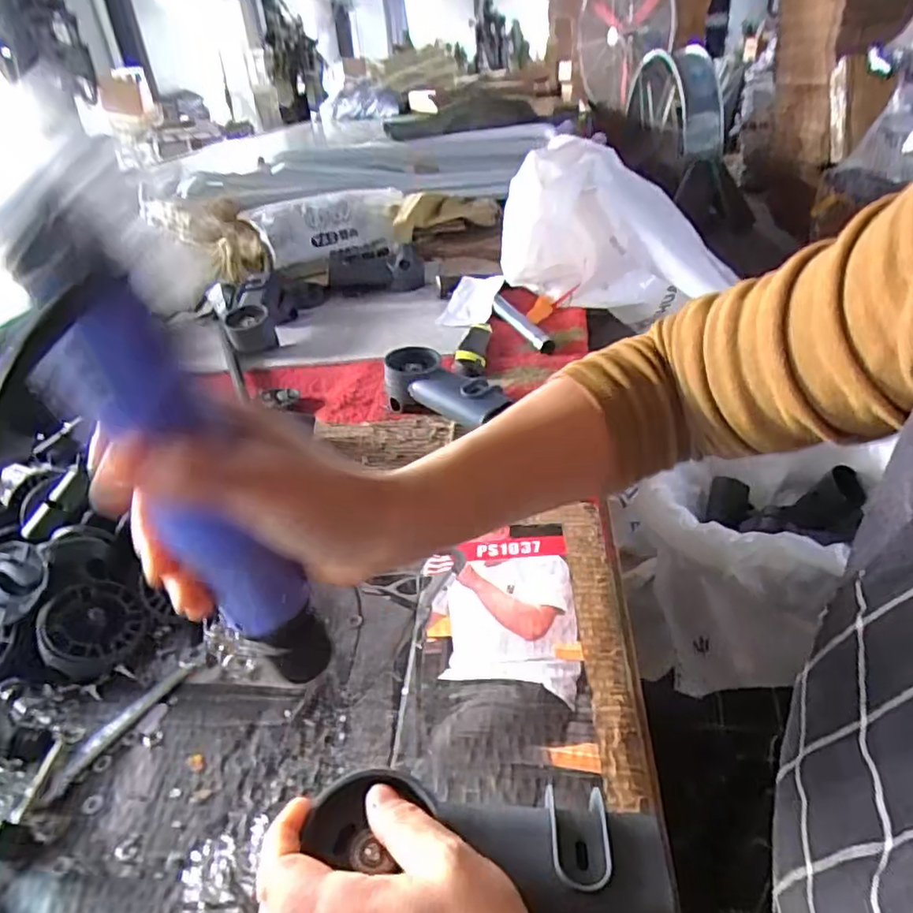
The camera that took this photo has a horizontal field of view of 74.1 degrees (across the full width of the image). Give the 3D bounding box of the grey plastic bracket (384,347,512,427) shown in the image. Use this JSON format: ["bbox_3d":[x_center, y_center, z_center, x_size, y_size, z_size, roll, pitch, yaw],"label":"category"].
[{"bbox_3d":[-0.014,-0.071,0.672,0.071,0.053,0.146,-31,41,-34],"label":"grey plastic bracket"}]

